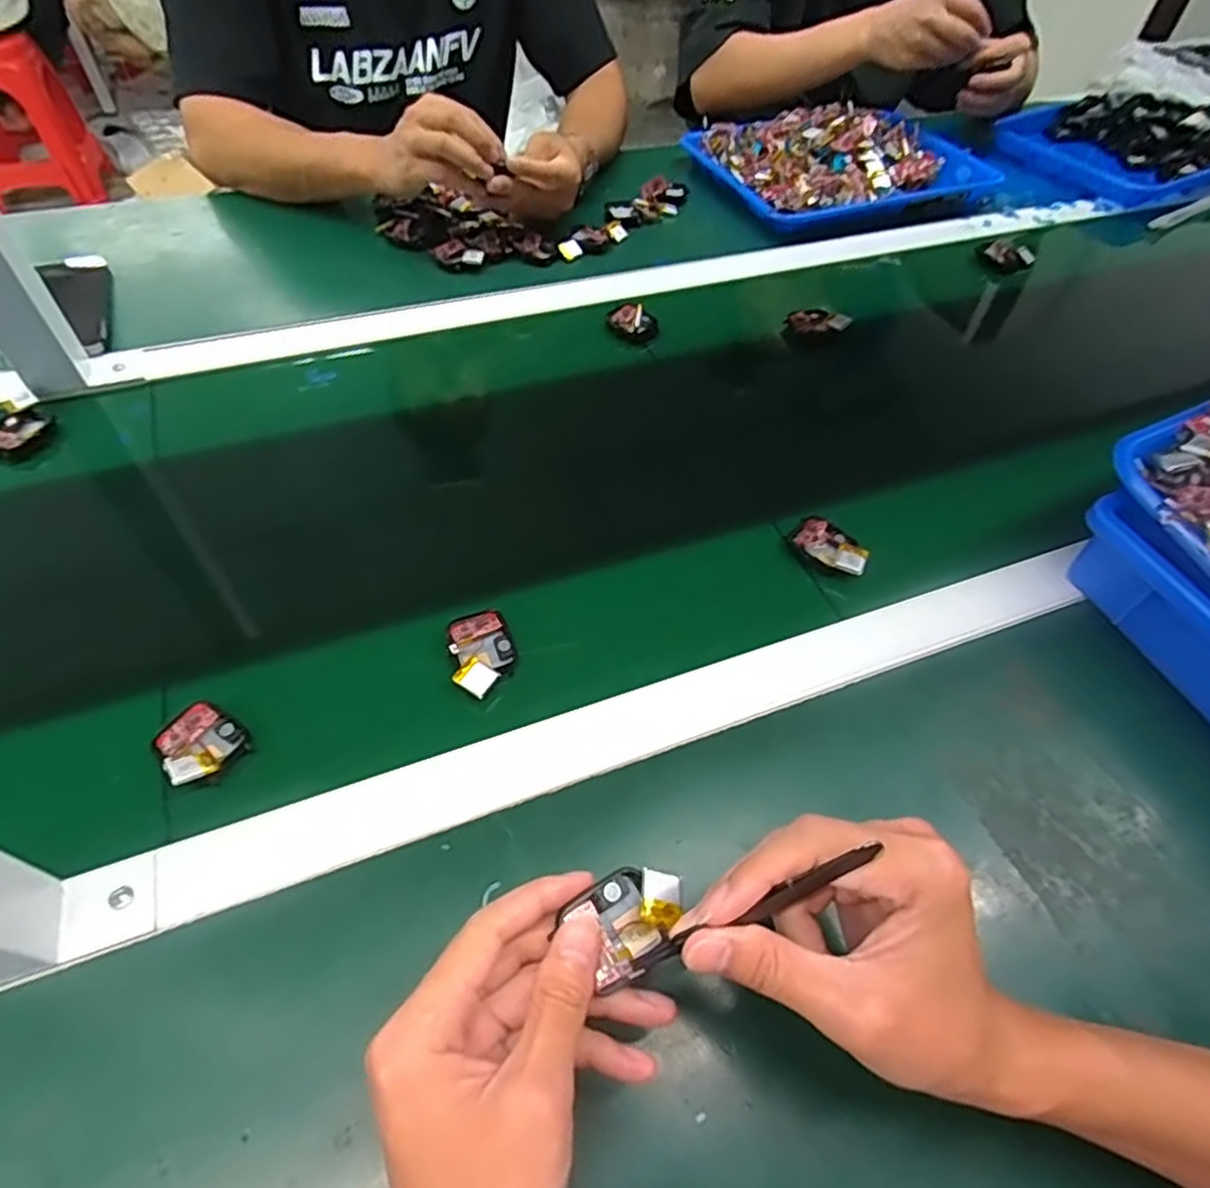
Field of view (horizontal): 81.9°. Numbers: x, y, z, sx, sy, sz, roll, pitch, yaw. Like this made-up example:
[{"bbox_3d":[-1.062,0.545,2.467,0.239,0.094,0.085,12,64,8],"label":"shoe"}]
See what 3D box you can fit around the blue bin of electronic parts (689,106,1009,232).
[{"bbox_3d":[0.301,-0.532,0.847,0.353,0.057,0.232,-16,55,-12],"label":"blue bin of electronic parts"}]

